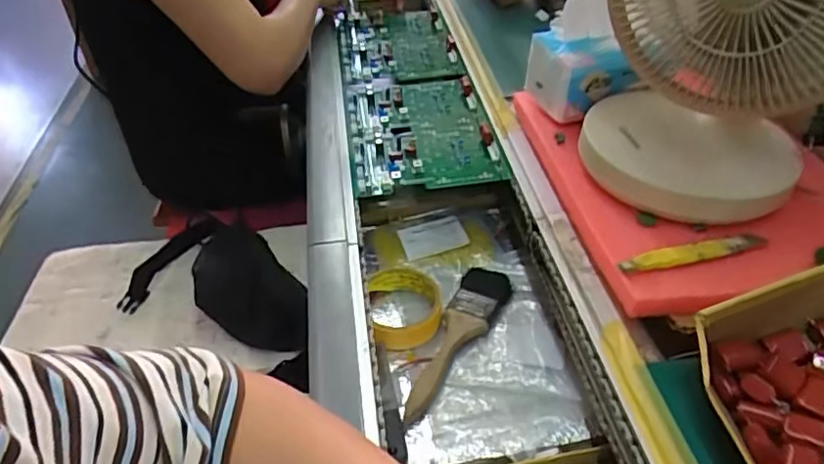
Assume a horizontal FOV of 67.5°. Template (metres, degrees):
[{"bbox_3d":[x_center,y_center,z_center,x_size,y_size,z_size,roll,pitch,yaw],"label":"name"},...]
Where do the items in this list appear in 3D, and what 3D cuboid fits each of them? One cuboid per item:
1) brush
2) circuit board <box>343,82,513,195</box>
[{"bbox_3d":[0.046,0.104,0.605,0.048,0.012,0.205,17,46,19],"label":"brush"},{"bbox_3d":[0.005,-0.133,0.766,0.167,0.026,0.231,-7,43,-5],"label":"circuit board"}]

